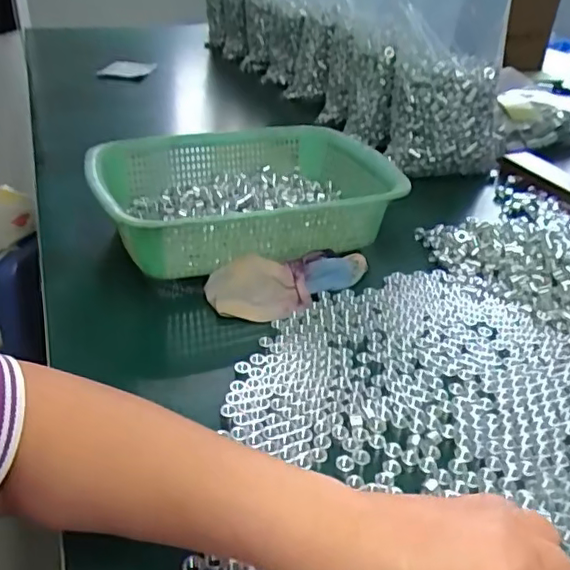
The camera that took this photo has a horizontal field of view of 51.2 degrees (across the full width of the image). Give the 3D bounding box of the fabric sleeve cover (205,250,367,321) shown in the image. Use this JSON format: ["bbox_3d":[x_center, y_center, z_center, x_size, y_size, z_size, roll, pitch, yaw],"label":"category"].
[{"bbox_3d":[0.007,-0.004,0.546,0.153,0.026,0.061,-5,35,-11],"label":"fabric sleeve cover"}]

